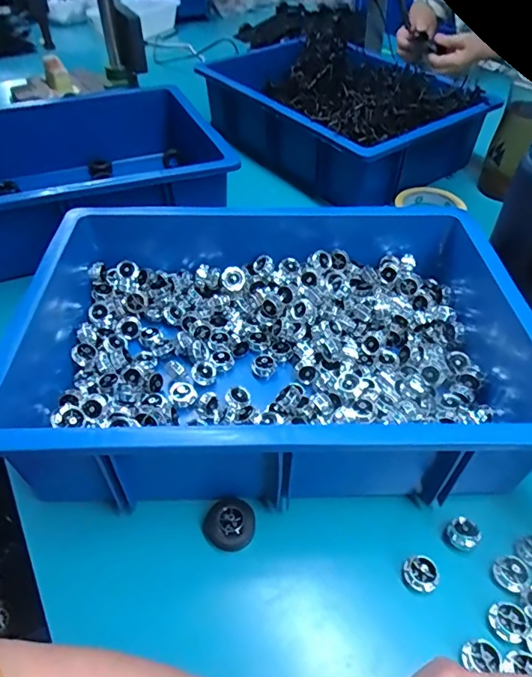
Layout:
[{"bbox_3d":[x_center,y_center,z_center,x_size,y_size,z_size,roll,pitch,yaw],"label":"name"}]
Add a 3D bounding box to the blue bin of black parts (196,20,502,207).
[{"bbox_3d":[0.123,-0.434,0.921,0.347,0.130,0.499,-31,52,-26],"label":"blue bin of black parts"}]

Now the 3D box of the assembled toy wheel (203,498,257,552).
[{"bbox_3d":[-0.028,0.148,0.387,0.039,0.015,0.037,-1,45,1],"label":"assembled toy wheel"}]

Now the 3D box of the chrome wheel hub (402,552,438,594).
[{"bbox_3d":[0.115,0.175,0.361,0.025,0.012,0.024,-1,45,1],"label":"chrome wheel hub"}]

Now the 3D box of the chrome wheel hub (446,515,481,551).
[{"bbox_3d":[0.155,0.153,0.380,0.022,0.013,0.022,-1,45,1],"label":"chrome wheel hub"}]

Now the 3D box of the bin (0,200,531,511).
[{"bbox_3d":[0.000,-0.022,0.482,0.456,0.113,0.357,-2,45,0],"label":"bin"}]

